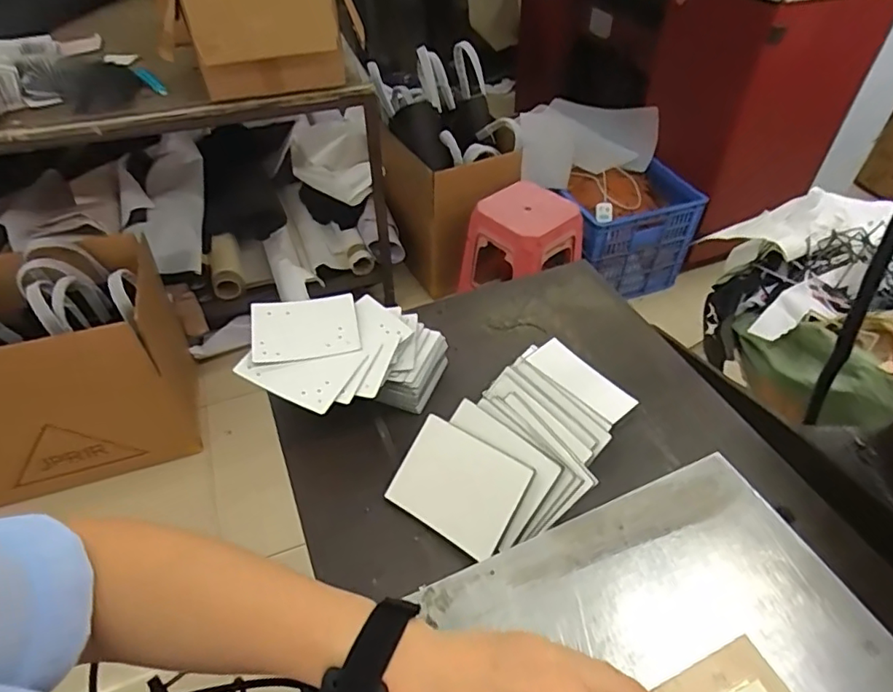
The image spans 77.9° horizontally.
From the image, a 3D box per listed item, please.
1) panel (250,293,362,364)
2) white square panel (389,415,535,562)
[{"bbox_3d":[-0.139,-0.019,0.543,0.100,0.009,0.074,-9,54,-11],"label":"panel"},{"bbox_3d":[0.009,0.116,0.462,0.105,0.006,0.083,25,78,30],"label":"white square panel"}]

